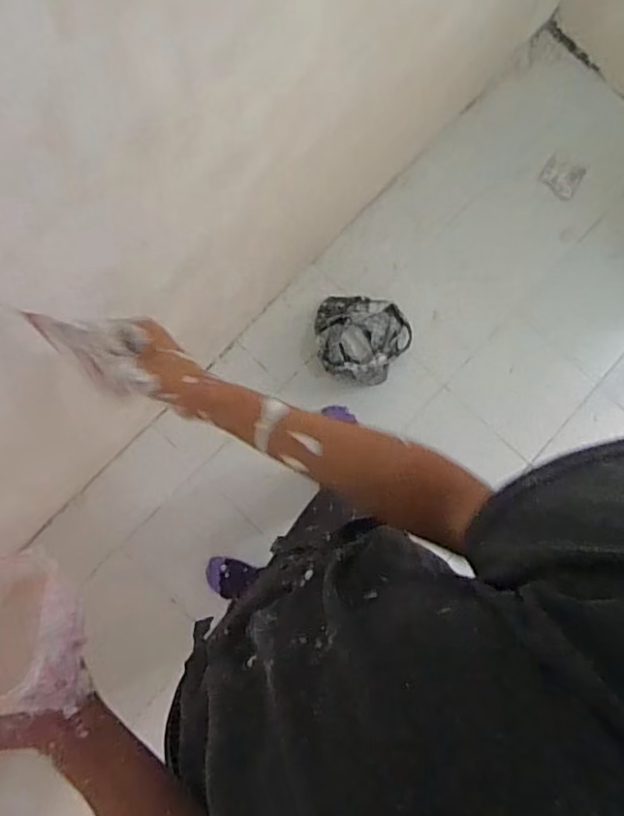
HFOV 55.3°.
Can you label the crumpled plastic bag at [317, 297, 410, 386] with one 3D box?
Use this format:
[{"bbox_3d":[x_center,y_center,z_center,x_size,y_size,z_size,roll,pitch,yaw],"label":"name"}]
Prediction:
[{"bbox_3d":[0.143,-0.184,1.605,0.268,0.186,0.231,4,79,-5],"label":"crumpled plastic bag"}]

